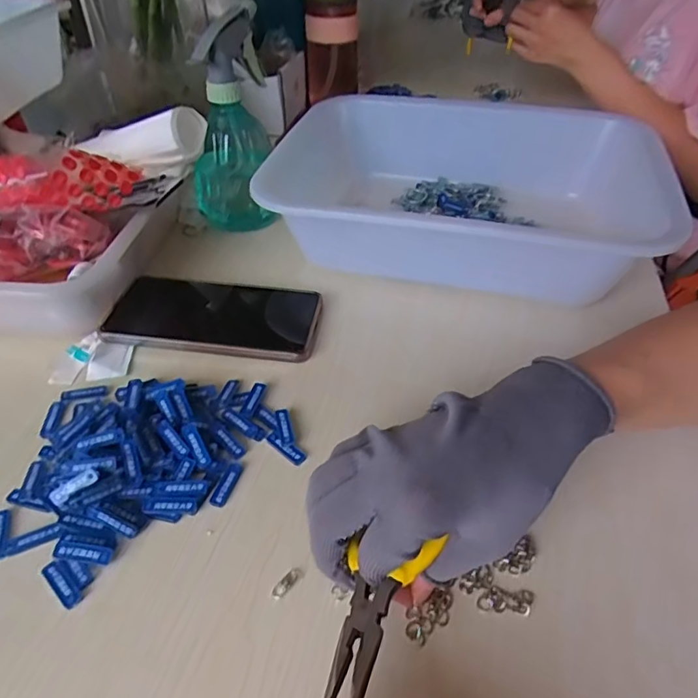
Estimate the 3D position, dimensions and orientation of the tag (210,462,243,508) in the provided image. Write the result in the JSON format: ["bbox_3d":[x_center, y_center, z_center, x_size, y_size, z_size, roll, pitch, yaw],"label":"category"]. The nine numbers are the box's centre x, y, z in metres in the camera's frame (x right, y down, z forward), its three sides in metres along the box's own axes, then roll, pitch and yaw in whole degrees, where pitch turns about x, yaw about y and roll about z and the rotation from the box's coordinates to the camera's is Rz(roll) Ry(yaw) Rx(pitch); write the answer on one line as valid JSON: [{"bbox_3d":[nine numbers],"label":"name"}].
[{"bbox_3d":[-0.073,0.080,0.309,0.009,0.004,0.029,12,45,13],"label":"tag"}]

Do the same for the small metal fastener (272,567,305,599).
[{"bbox_3d":[-0.032,0.120,0.267,0.006,0.004,0.019,30,51,28],"label":"small metal fastener"}]

